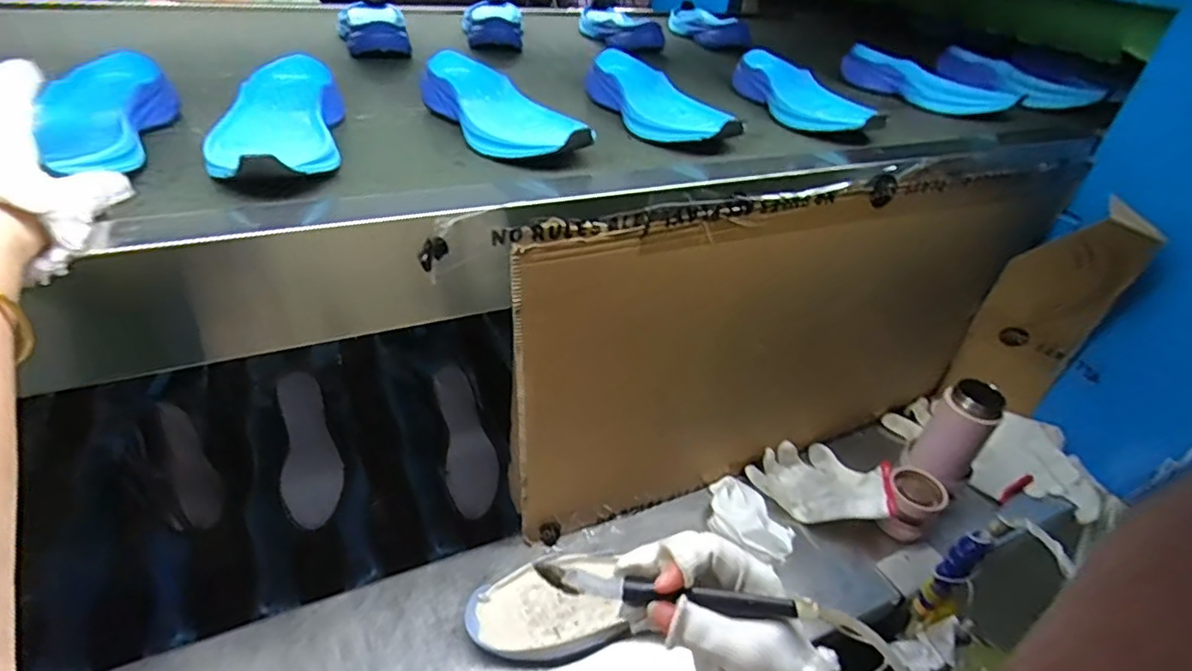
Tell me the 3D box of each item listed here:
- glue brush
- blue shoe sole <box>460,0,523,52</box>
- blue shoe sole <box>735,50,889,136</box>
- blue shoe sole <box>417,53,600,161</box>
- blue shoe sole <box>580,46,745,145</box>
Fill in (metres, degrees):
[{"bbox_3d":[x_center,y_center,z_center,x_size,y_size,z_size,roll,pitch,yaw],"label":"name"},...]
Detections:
[{"bbox_3d":[0.046,0.154,0.363,0.163,0.024,0.016,2,36,10],"label":"glue brush"},{"bbox_3d":[-0.159,-0.476,0.919,0.091,0.037,0.224,-1,37,-7],"label":"blue shoe sole"},{"bbox_3d":[0.241,-0.282,0.716,0.086,0.047,0.215,-11,39,-21],"label":"blue shoe sole"},{"bbox_3d":[-0.089,-0.212,0.568,0.091,0.048,0.222,-21,43,-31],"label":"blue shoe sole"},{"bbox_3d":[0.066,-0.246,0.640,0.085,0.048,0.222,-13,40,-22],"label":"blue shoe sole"}]

